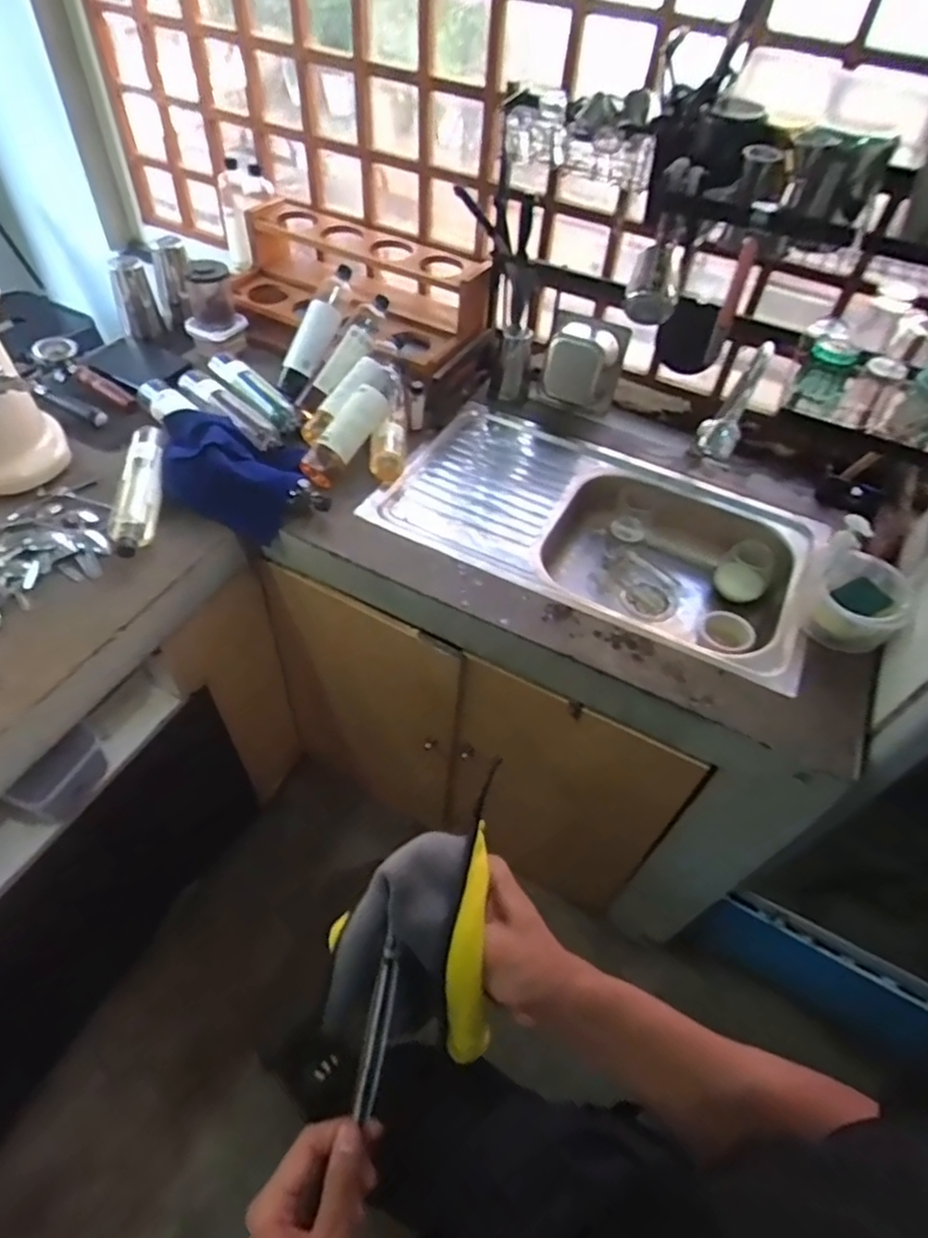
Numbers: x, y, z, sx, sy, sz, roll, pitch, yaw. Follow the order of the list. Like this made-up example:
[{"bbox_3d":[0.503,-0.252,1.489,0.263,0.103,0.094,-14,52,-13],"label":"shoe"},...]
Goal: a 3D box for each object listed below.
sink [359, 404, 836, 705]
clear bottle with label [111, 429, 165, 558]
[{"bbox_3d":[0.237,-0.138,1.221,0.753,0.148,0.445,24,52,14],"label":"sink"},{"bbox_3d":[-0.538,-0.217,1.080,0.072,0.050,0.284,-5,51,-10],"label":"clear bottle with label"}]

